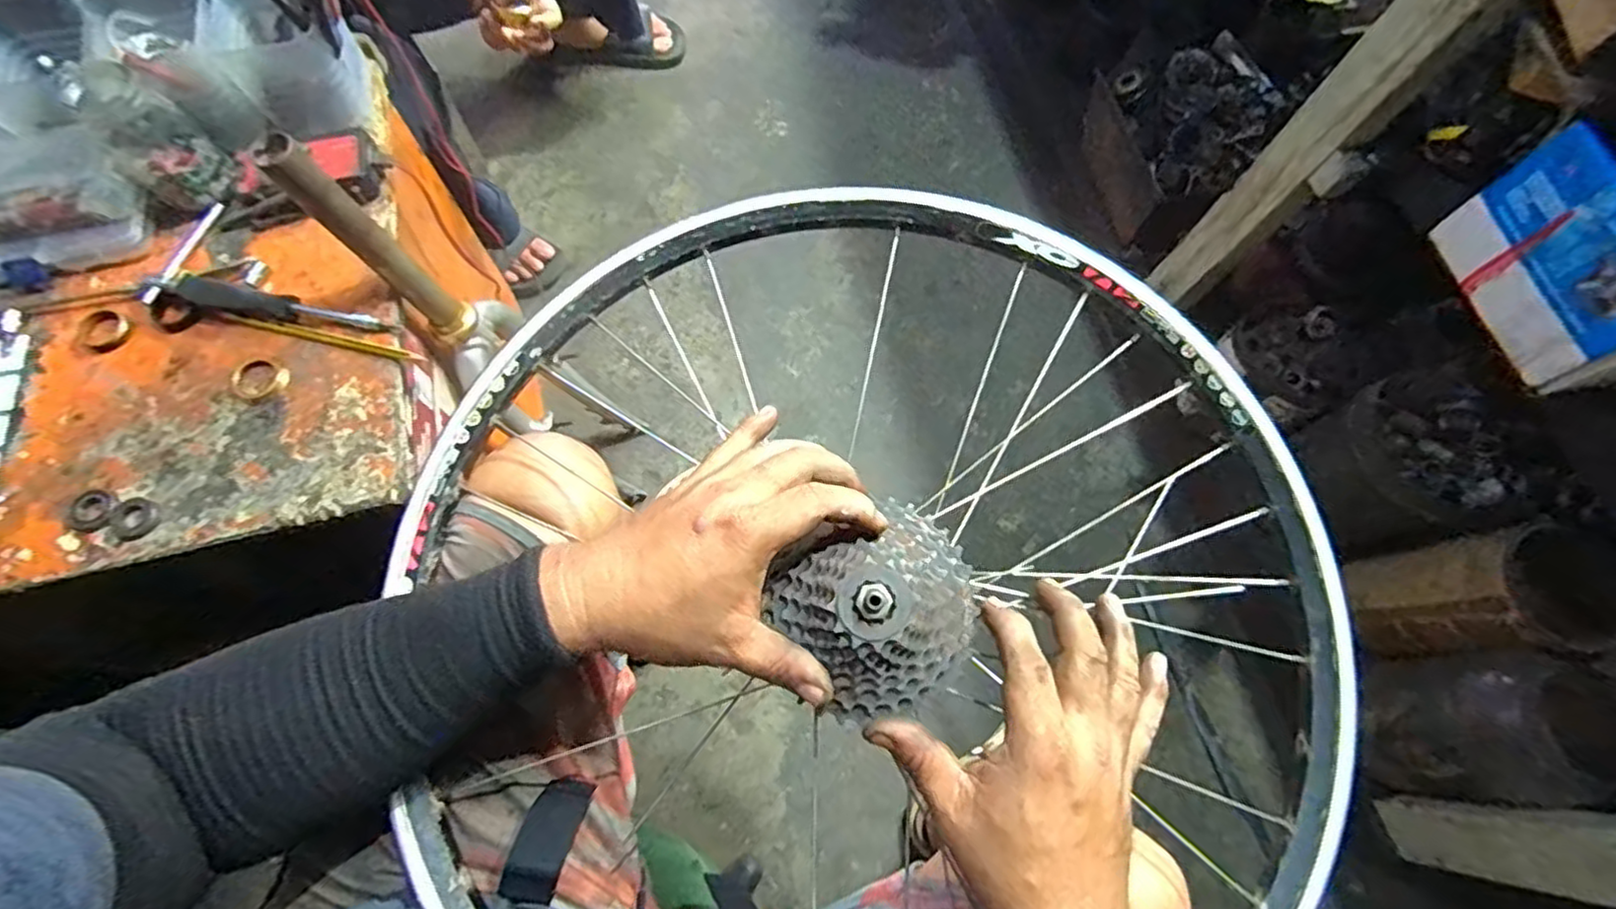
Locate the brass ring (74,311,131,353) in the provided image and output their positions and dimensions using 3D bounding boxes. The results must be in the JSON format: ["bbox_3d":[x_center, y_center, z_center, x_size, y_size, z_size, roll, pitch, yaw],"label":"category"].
[{"bbox_3d":[-0.557,-0.097,0.550,0.044,0.005,0.035,19,70,4],"label":"brass ring"}]

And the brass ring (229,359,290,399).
[{"bbox_3d":[-0.431,-0.059,0.545,0.041,0.008,0.035,25,71,7],"label":"brass ring"}]

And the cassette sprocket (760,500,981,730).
[{"bbox_3d":[0.038,0.082,0.376,0.113,0.042,0.104,-33,75,-10],"label":"cassette sprocket"}]

